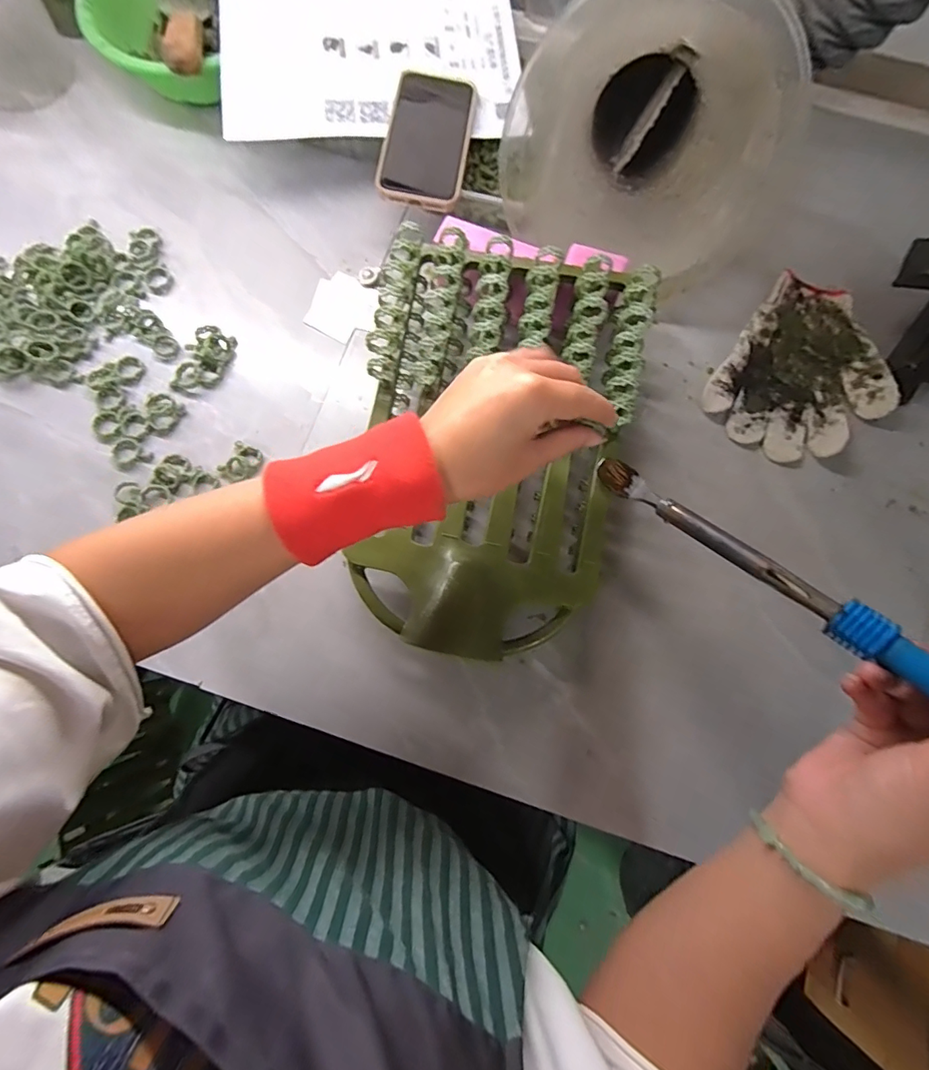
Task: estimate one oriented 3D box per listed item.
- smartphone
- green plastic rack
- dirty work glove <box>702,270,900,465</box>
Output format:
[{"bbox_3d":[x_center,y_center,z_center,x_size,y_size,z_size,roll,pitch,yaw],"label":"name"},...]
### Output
[{"bbox_3d":[-0.034,-0.391,0.452,0.078,0.011,0.162,7,78,1],"label":"smartphone"},{"bbox_3d":[0.020,-0.072,0.362,0.205,0.062,0.317,11,77,2],"label":"green plastic rack"},{"bbox_3d":[0.334,-0.156,0.456,0.145,0.021,0.188,36,79,8],"label":"dirty work glove"}]

